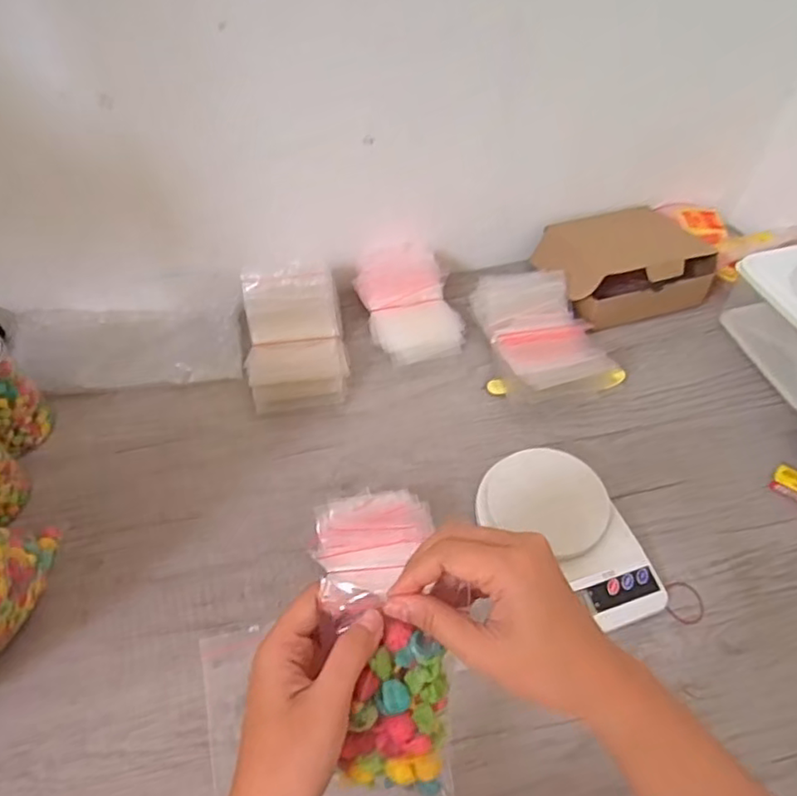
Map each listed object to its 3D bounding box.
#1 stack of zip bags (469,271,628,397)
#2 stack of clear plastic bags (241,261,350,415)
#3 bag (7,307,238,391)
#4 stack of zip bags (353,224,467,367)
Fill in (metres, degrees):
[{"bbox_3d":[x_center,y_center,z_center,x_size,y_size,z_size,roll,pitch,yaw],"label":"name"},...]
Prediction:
[{"bbox_3d":[0.172,-0.080,0.727,0.134,0.040,0.189,-14,55,-2],"label":"stack of zip bags"},{"bbox_3d":[-0.123,-0.072,0.719,0.115,0.076,0.181,-8,49,-5],"label":"stack of clear plastic bags"},{"bbox_3d":[-0.331,-0.060,0.731,0.279,0.049,0.099,-5,49,-2],"label":"bag"},{"bbox_3d":[0.009,-0.128,0.761,0.115,0.074,0.181,-12,50,-9],"label":"stack of zip bags"}]

